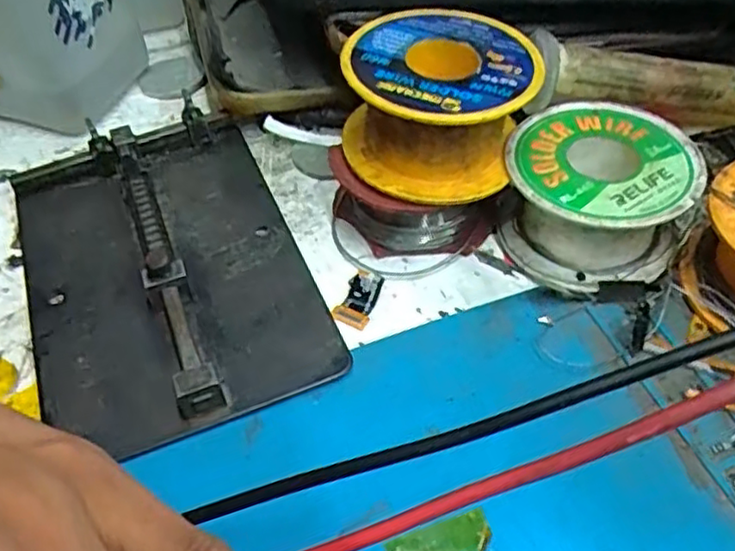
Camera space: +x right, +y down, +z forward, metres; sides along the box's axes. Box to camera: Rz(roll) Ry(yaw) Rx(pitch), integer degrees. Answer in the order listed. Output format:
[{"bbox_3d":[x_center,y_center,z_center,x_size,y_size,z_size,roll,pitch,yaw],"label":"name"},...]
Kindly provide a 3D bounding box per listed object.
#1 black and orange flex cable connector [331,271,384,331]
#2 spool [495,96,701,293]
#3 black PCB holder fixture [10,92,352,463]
[{"bbox_3d":[-0.003,0.006,0.196,0.011,0.004,0.016,16,51,14],"label":"black and orange flex cable connector"},{"bbox_3d":[0.067,-0.023,0.200,0.049,0.031,0.049,-2,50,2],"label":"spool"},{"bbox_3d":[-0.062,-0.005,0.202,0.078,0.014,0.117,-20,52,-13],"label":"black PCB holder fixture"}]

